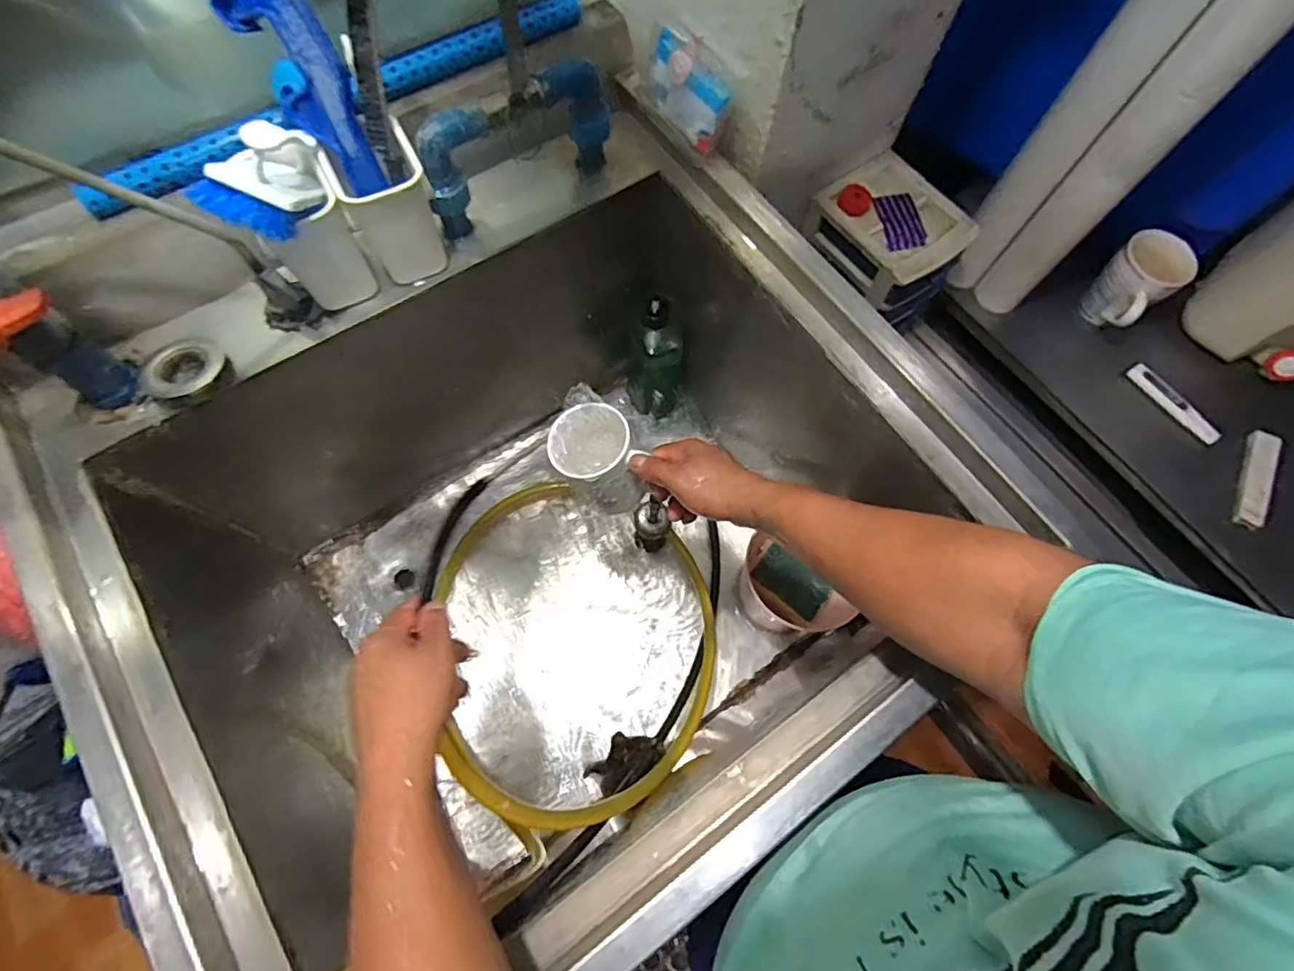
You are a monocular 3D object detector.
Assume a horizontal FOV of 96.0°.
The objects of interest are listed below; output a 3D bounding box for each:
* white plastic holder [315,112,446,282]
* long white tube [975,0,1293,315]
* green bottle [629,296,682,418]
[{"bbox_3d":[-0.230,-0.248,0.532,0.072,0.109,0.055,-26,73,-11],"label":"white plastic holder"},{"bbox_3d":[0.513,-0.360,0.614,0.052,0.506,0.064,-37,76,-14],"label":"long white tube"},{"bbox_3d":[0.011,-0.169,0.830,0.071,0.219,0.066,4,70,-1],"label":"green bottle"}]

